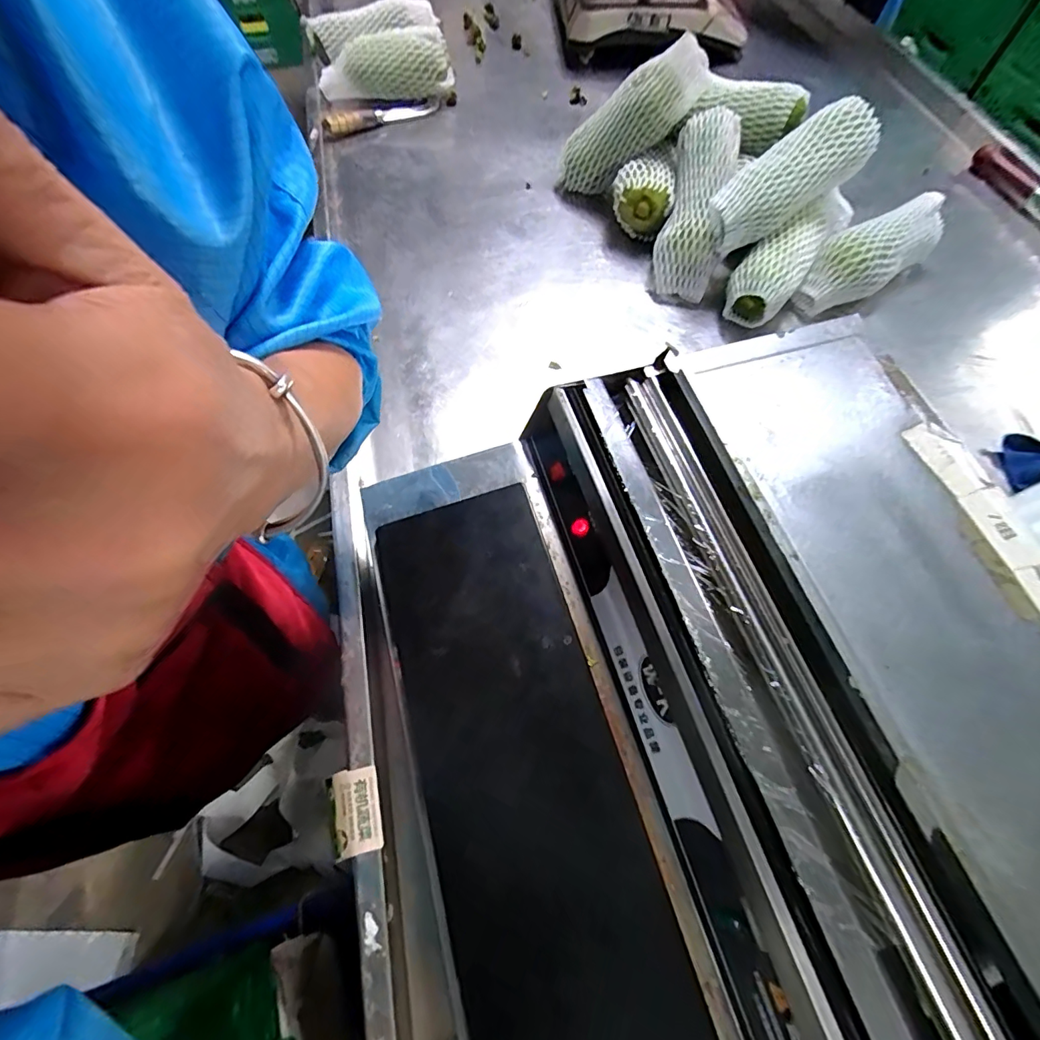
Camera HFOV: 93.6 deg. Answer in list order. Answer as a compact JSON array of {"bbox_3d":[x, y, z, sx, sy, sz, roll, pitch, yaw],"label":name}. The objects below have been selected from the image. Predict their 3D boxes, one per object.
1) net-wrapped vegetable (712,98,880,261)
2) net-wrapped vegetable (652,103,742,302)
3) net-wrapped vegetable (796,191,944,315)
[{"bbox_3d":[0.343,-0.428,0.605,0.231,0.061,0.090,-38,111,0],"label":"net-wrapped vegetable"},{"bbox_3d":[0.234,-0.413,0.653,0.088,0.061,0.234,11,95,43],"label":"net-wrapped vegetable"},{"bbox_3d":[0.461,-0.349,0.649,0.220,0.072,0.078,-31,68,-15],"label":"net-wrapped vegetable"}]

